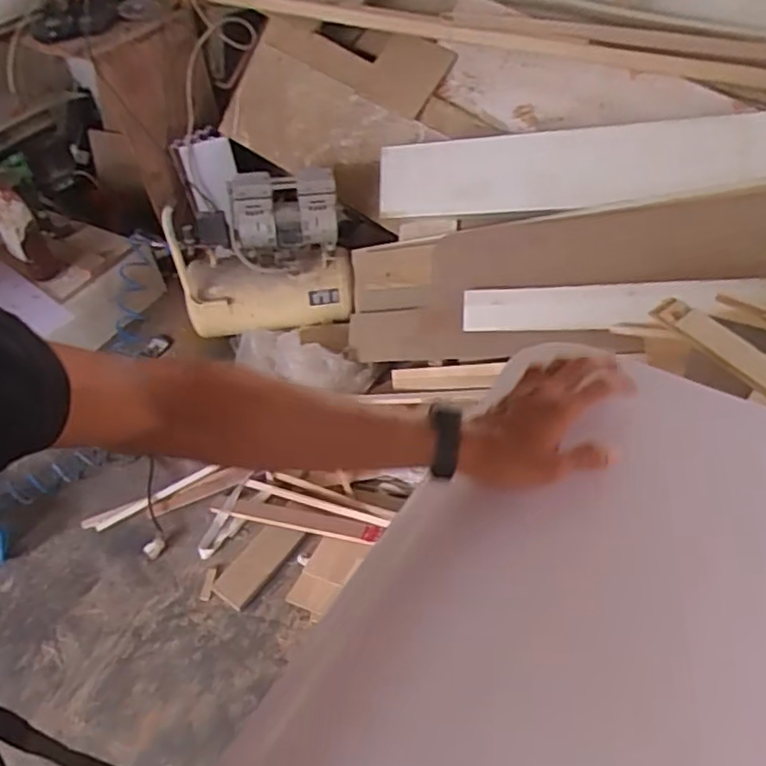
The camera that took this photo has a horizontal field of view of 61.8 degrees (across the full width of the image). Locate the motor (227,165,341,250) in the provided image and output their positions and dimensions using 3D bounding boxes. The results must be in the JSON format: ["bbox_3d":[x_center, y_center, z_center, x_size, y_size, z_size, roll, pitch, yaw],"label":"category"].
[{"bbox_3d":[-0.283,-0.484,1.826,0.311,0.215,0.131,-17,48,-8],"label":"motor"}]

